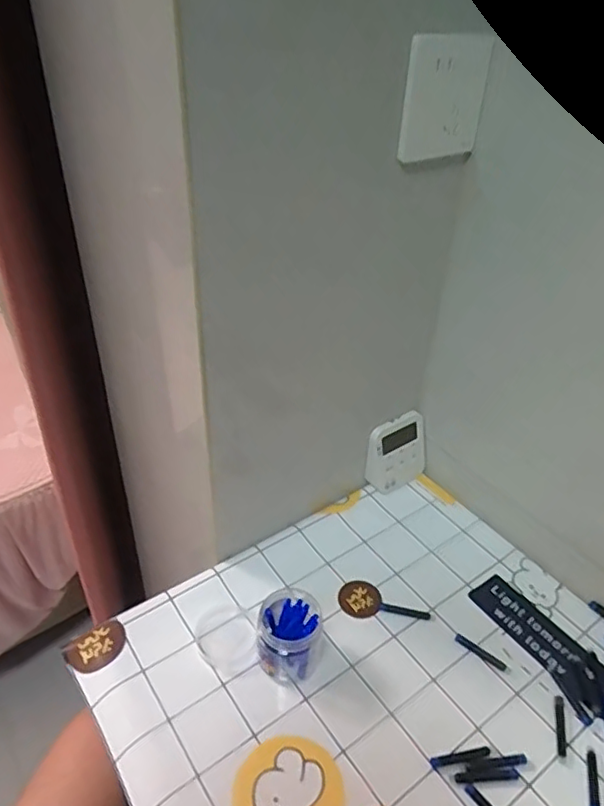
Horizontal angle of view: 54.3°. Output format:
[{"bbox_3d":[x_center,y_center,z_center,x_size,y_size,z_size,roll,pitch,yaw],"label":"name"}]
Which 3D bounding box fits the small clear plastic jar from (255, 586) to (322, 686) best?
[{"bbox_3d":[-0.011,0.191,0.483,0.049,0.055,0.052,2,37,-1],"label":"small clear plastic jar"}]

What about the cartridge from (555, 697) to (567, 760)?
[{"bbox_3d":[0.204,0.252,0.462,0.007,0.004,0.048,12,38,13],"label":"cartridge"}]

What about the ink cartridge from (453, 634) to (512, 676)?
[{"bbox_3d":[0.156,0.215,0.505,0.050,0.004,0.009,28,44,29],"label":"ink cartridge"}]

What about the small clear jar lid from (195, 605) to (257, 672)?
[{"bbox_3d":[-0.066,0.204,0.513,0.050,0.004,0.057,-8,38,-13],"label":"small clear jar lid"}]

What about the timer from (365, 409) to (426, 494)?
[{"bbox_3d":[0.105,0.056,0.655,0.075,0.083,0.011,-18,23,-24],"label":"timer"}]

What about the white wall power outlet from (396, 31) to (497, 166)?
[{"bbox_3d":[0.112,-0.236,0.456,0.085,0.084,0.004,-22,43,-28],"label":"white wall power outlet"}]

